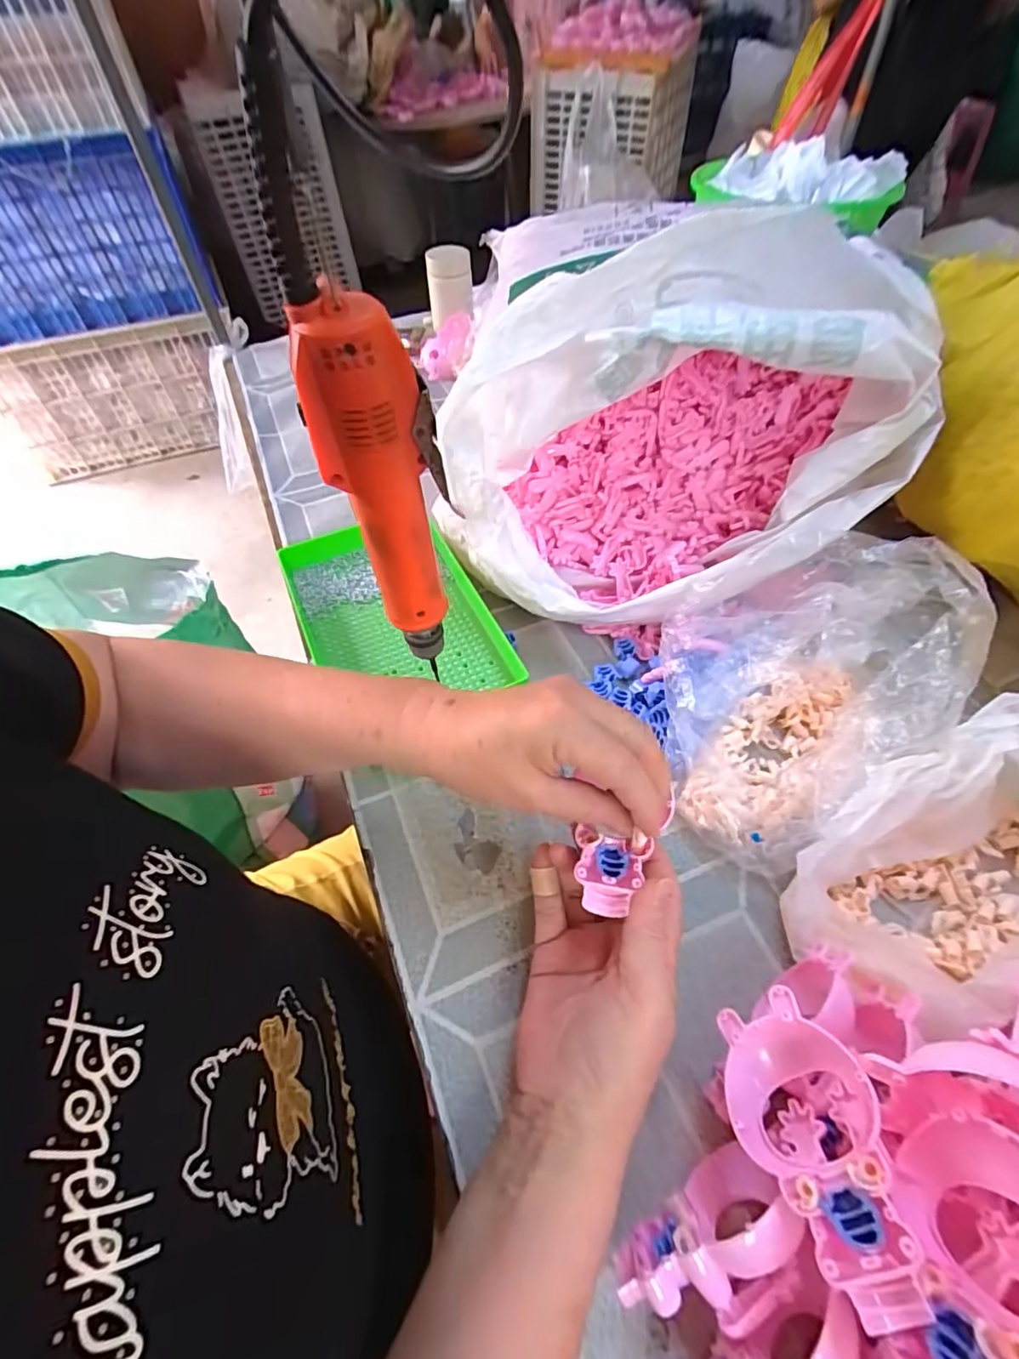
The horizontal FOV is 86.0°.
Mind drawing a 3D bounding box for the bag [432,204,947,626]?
[{"bbox_3d":[0.142,-0.204,0.444,0.373,0.205,0.241,-26,57,-15],"label":"bag"}]

